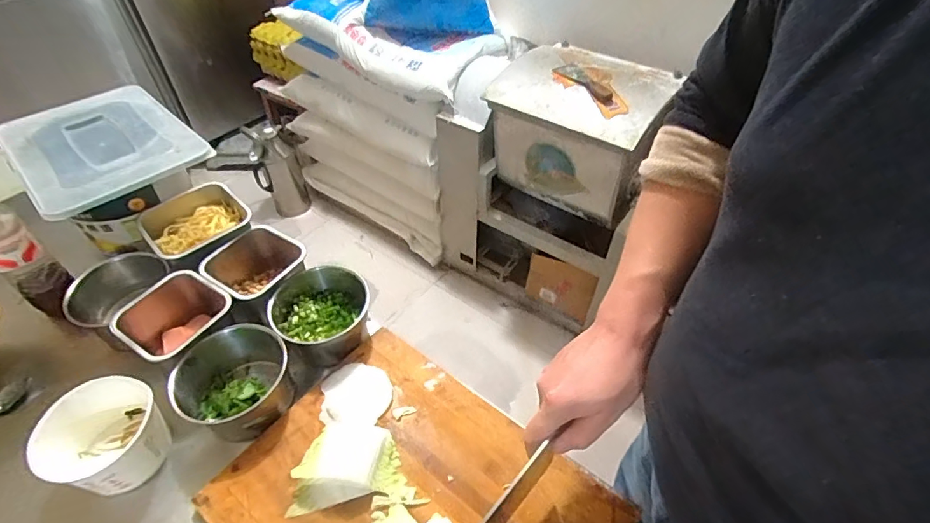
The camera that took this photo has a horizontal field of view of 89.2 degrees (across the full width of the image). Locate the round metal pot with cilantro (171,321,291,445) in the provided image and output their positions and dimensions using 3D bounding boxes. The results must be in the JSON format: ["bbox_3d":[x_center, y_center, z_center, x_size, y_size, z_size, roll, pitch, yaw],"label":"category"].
[{"bbox_3d":[-0.302,0.149,0.605,0.151,0.084,0.128,19,50,17],"label":"round metal pot with cilantro"}]

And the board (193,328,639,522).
[{"bbox_3d":[-0.059,0.269,0.517,0.396,0.016,0.301,32,54,26],"label":"board"}]

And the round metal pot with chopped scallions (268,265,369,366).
[{"bbox_3d":[-0.195,0.075,0.667,0.138,0.075,0.131,-25,52,-21],"label":"round metal pot with chopped scallions"}]

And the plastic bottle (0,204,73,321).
[{"bbox_3d":[-0.622,-0.014,0.650,0.066,0.230,0.062,32,55,26],"label":"plastic bottle"}]

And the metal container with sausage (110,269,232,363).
[{"bbox_3d":[-0.379,0.093,0.641,0.124,0.092,0.125,34,56,28],"label":"metal container with sausage"}]

